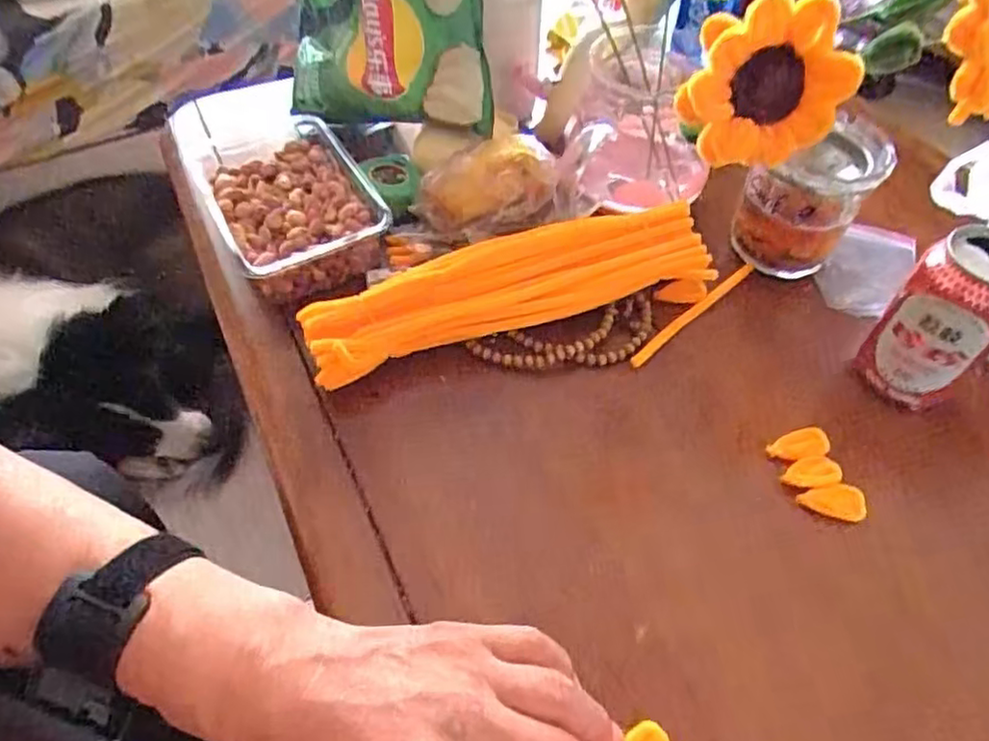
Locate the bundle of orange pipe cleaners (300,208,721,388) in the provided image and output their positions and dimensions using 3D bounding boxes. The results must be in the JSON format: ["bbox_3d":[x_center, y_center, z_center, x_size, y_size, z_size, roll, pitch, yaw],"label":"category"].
[{"bbox_3d":[0.017,-0.055,0.483,0.304,0.050,0.067,-20,55,-16],"label":"bundle of orange pipe cleaners"}]

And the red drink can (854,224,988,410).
[{"bbox_3d":[0.289,-0.029,0.439,0.065,0.119,0.057,33,58,22],"label":"red drink can"}]

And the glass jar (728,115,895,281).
[{"bbox_3d":[0.243,-0.131,0.528,0.085,0.095,0.086,1,52,-1],"label":"glass jar"}]

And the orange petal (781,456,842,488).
[{"bbox_3d":[0.203,0.065,0.427,0.038,0.006,0.020,-9,53,-9],"label":"orange petal"}]

